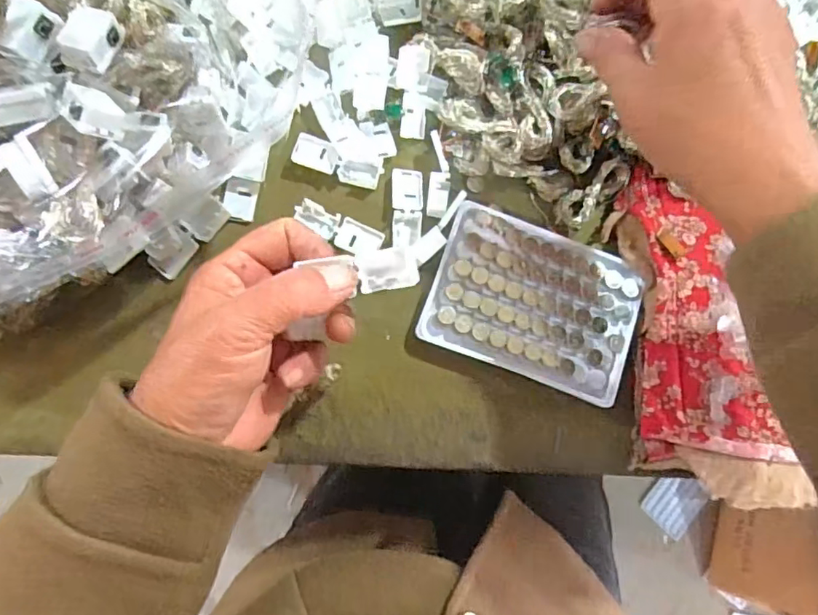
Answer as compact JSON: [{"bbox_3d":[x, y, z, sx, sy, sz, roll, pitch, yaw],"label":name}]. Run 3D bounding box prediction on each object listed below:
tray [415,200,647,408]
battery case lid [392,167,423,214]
[{"bbox_3d":[0.079,-0.003,0.344,0.129,0.013,0.091,20,82,-4],"label":"tray"},{"bbox_3d":[-0.001,-0.074,0.352,0.020,0.006,0.029,2,82,-7],"label":"battery case lid"}]

